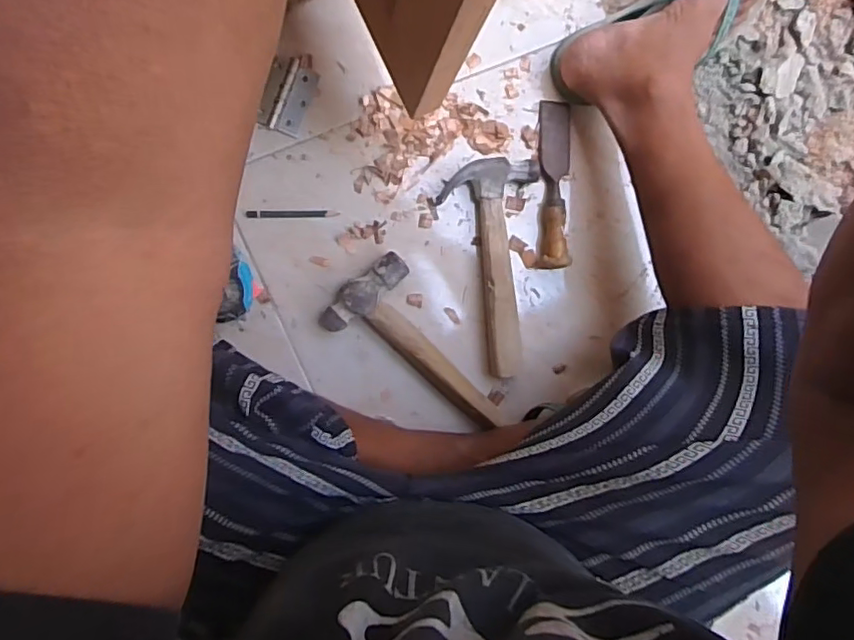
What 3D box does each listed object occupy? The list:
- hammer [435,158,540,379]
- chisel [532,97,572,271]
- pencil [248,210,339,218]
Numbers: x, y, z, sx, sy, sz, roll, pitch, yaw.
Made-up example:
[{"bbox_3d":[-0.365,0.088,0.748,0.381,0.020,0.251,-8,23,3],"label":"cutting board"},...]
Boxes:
[{"bbox_3d":[0.067,-0.062,0.667,0.106,0.024,0.249,3,94,-9],"label":"hammer"},{"bbox_3d":[0.153,-0.160,0.678,0.041,0.026,0.196,1,94,-9],"label":"chisel"},{"bbox_3d":[-0.150,-0.118,0.634,0.097,0.008,0.009,-2,94,-9],"label":"pencil"}]

